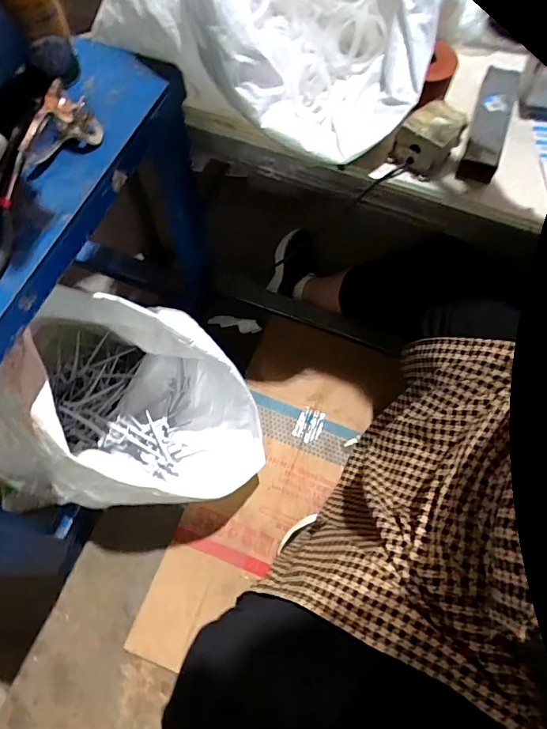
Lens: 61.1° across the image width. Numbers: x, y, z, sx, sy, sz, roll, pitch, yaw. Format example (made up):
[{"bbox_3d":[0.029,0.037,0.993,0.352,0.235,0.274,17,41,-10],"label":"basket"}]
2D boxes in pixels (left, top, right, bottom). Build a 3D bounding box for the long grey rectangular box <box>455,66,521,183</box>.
[{"bbox_3d":[0.303,-0.342,0.645,0.045,0.032,0.214,20,68,6],"label":"long grey rectangular box"}]

